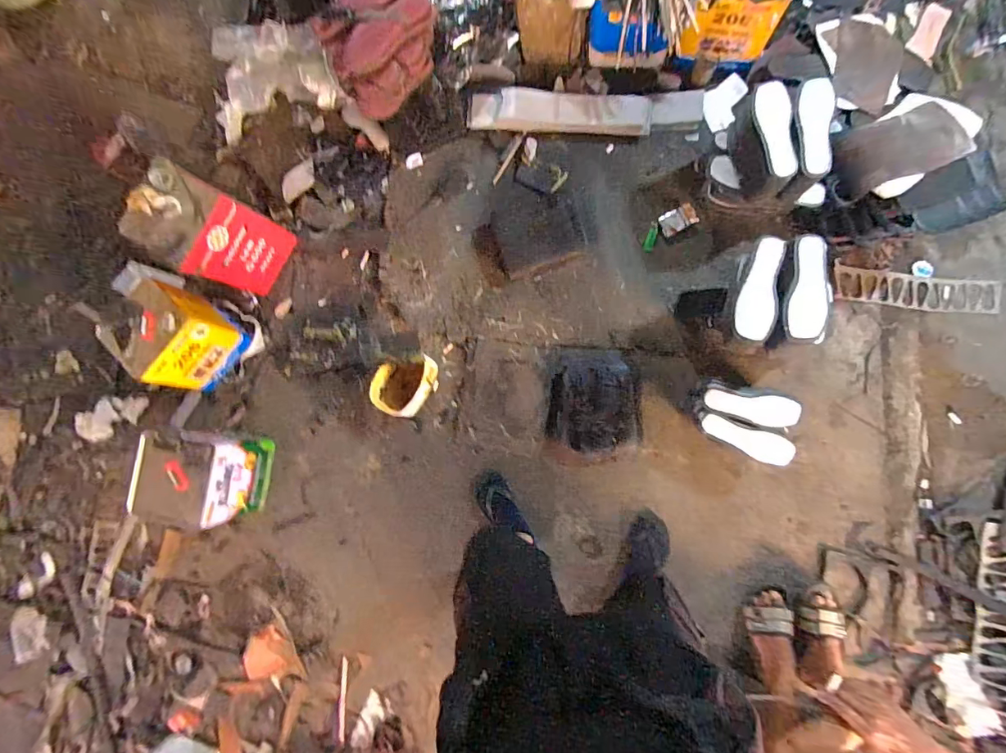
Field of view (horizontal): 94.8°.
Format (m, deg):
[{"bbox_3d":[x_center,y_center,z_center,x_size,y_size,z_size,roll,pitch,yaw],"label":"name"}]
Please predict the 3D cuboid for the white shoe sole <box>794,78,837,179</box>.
[{"bbox_3d":[0.704,-0.569,1.048,0.077,0.035,0.213,0,85,9],"label":"white shoe sole"}]

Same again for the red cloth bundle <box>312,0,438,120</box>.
[{"bbox_3d":[-0.303,-0.854,1.210,0.299,0.222,0.198,-21,86,8],"label":"red cloth bundle"}]

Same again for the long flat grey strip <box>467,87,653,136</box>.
[{"bbox_3d":[0.168,-0.803,1.409,0.553,0.045,0.115,4,87,9],"label":"long flat grey strip"}]

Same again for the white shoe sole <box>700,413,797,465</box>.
[{"bbox_3d":[0.609,0.158,1.155,0.212,0.031,0.069,21,88,11],"label":"white shoe sole"}]

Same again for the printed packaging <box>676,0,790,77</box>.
[{"bbox_3d":[0.608,-0.920,1.240,0.232,0.211,0.074,10,88,9],"label":"printed packaging"}]

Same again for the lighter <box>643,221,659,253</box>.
[{"bbox_3d":[0.445,-0.419,1.387,0.030,0.009,0.089,14,103,9],"label":"lighter"}]

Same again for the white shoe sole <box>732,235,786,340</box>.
[{"bbox_3d":[0.580,-0.200,1.046,0.080,0.027,0.235,11,96,39],"label":"white shoe sole"}]

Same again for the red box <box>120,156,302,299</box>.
[{"bbox_3d":[-0.871,-0.429,1.406,0.229,0.380,0.259,33,92,9],"label":"red box"}]

